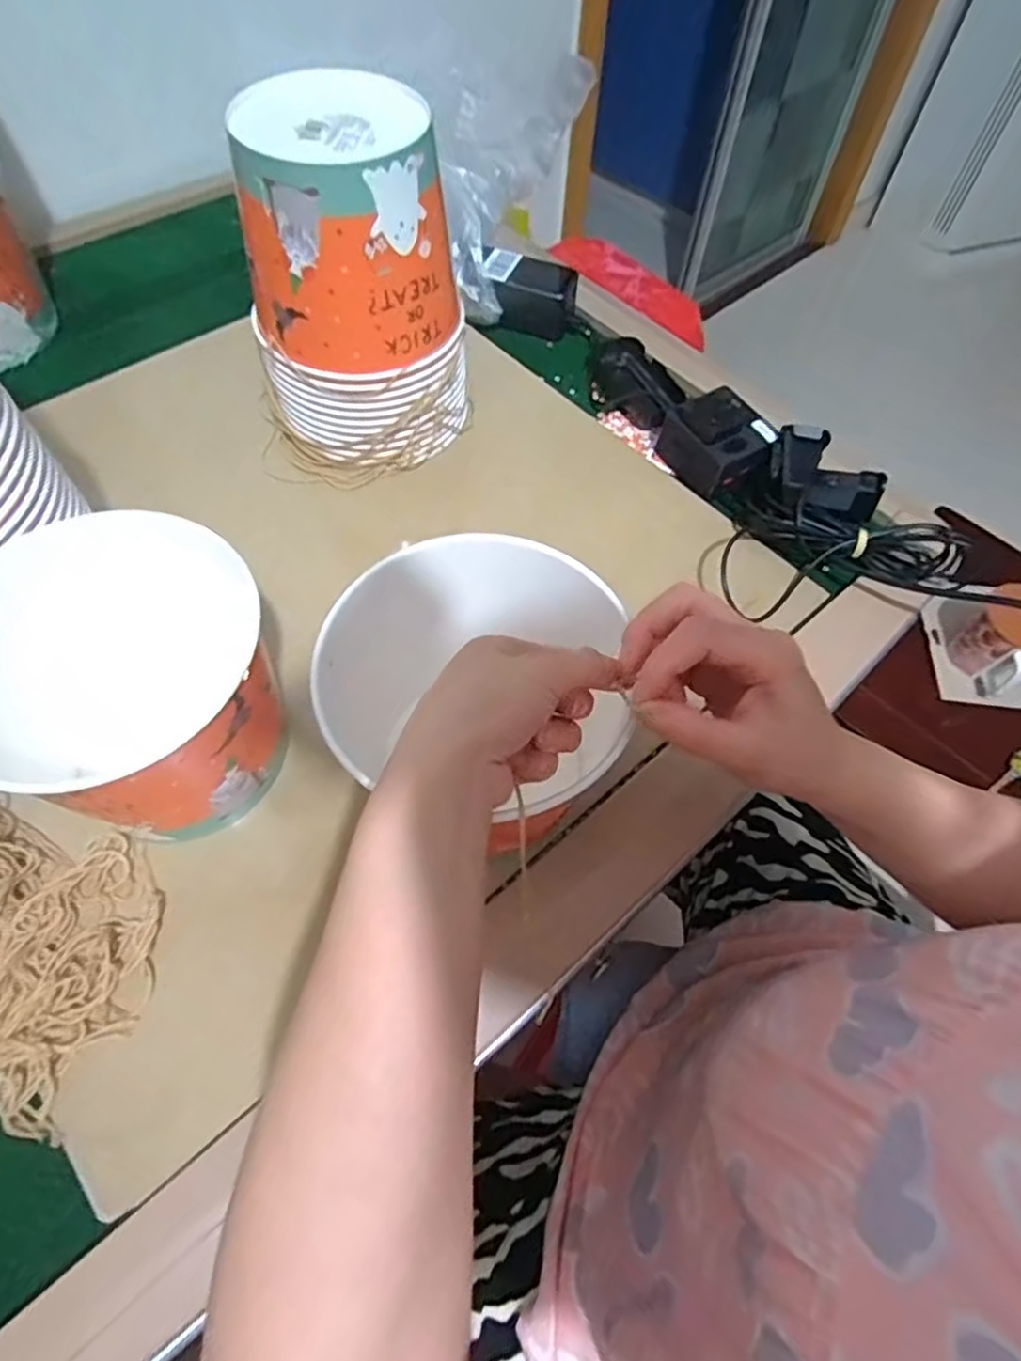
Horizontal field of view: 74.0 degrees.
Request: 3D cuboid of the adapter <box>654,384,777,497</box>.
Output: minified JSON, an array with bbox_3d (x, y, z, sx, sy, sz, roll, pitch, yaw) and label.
[{"bbox_3d":[0.179,-0.205,0.588,0.064,0.050,0.083,-34,67,-20],"label":"adapter"}]

